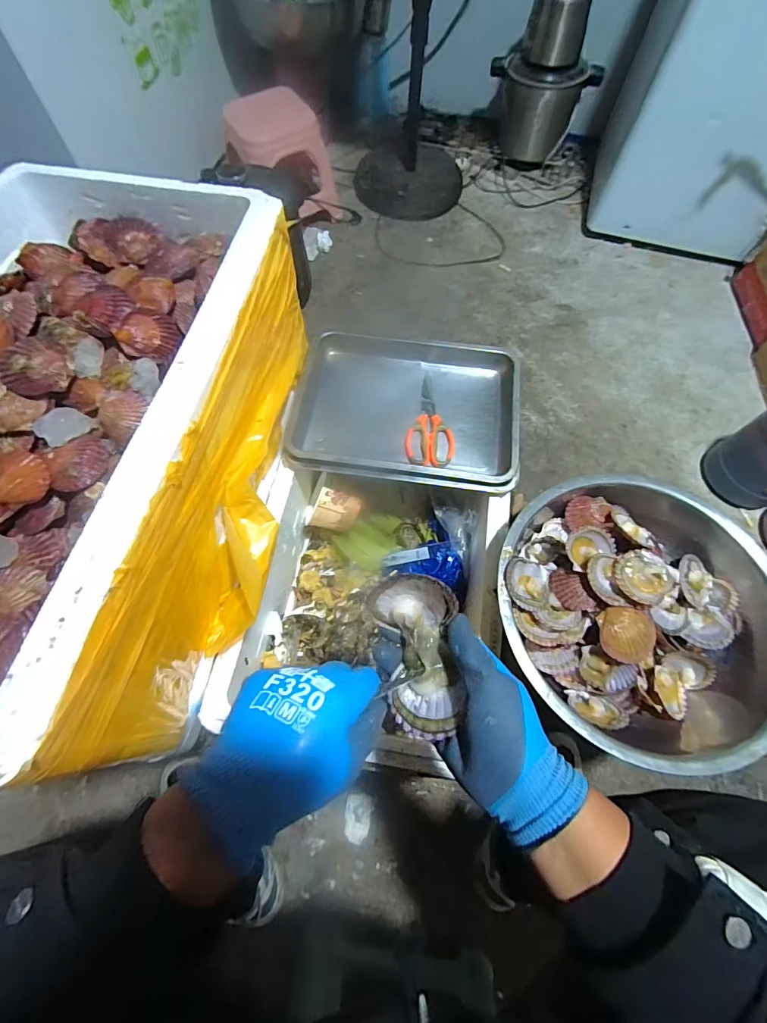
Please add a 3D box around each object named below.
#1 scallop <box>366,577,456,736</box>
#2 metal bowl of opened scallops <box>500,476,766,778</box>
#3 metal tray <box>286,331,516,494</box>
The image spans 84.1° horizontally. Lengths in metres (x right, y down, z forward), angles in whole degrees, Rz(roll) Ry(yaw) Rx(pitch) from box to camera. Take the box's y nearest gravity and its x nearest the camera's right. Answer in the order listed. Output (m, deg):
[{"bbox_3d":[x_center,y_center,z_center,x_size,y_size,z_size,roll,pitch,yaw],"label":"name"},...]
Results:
[{"bbox_3d":[0.028,0.119,0.358,0.066,0.040,0.131,-7,87,-5],"label":"scallop"},{"bbox_3d":[0.333,0.132,0.583,0.359,0.128,0.363,1,65,-2],"label":"metal bowl of opened scallops"},{"bbox_3d":[0.041,-0.190,0.757,0.380,0.043,0.313,7,65,1],"label":"metal tray"}]

